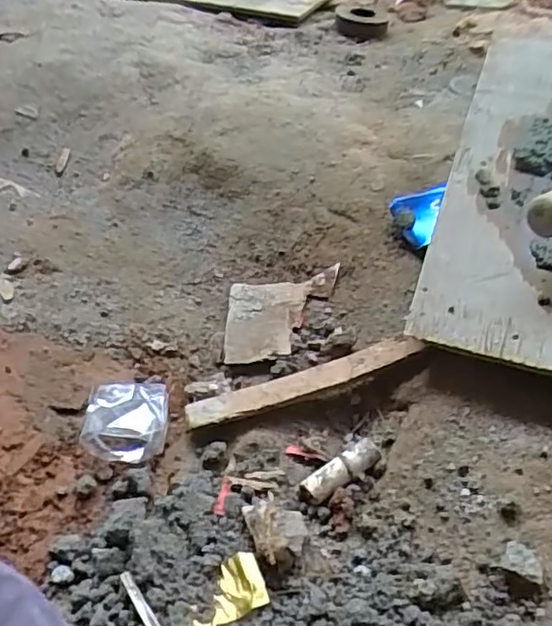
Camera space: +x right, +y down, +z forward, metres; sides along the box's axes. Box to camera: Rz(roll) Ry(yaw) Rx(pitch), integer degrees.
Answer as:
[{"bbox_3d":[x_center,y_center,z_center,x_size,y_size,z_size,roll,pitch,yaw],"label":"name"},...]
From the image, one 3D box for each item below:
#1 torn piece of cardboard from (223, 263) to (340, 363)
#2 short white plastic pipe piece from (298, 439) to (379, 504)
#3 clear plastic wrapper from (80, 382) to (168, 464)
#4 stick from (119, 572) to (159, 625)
[{"bbox_3d":[0.006,0.001,0.586,0.104,0.007,0.089,-8,50,4],"label":"torn piece of cardboard"},{"bbox_3d":[0.048,0.118,0.482,0.064,0.016,0.022,-29,51,-25],"label":"short white plastic pipe piece"},{"bbox_3d":[-0.122,0.083,0.529,0.064,0.015,0.072,-4,49,-1],"label":"clear plastic wrapper"},{"bbox_3d":[-0.082,0.198,0.422,0.007,0.011,0.068,-31,55,-22],"label":"stick"}]

